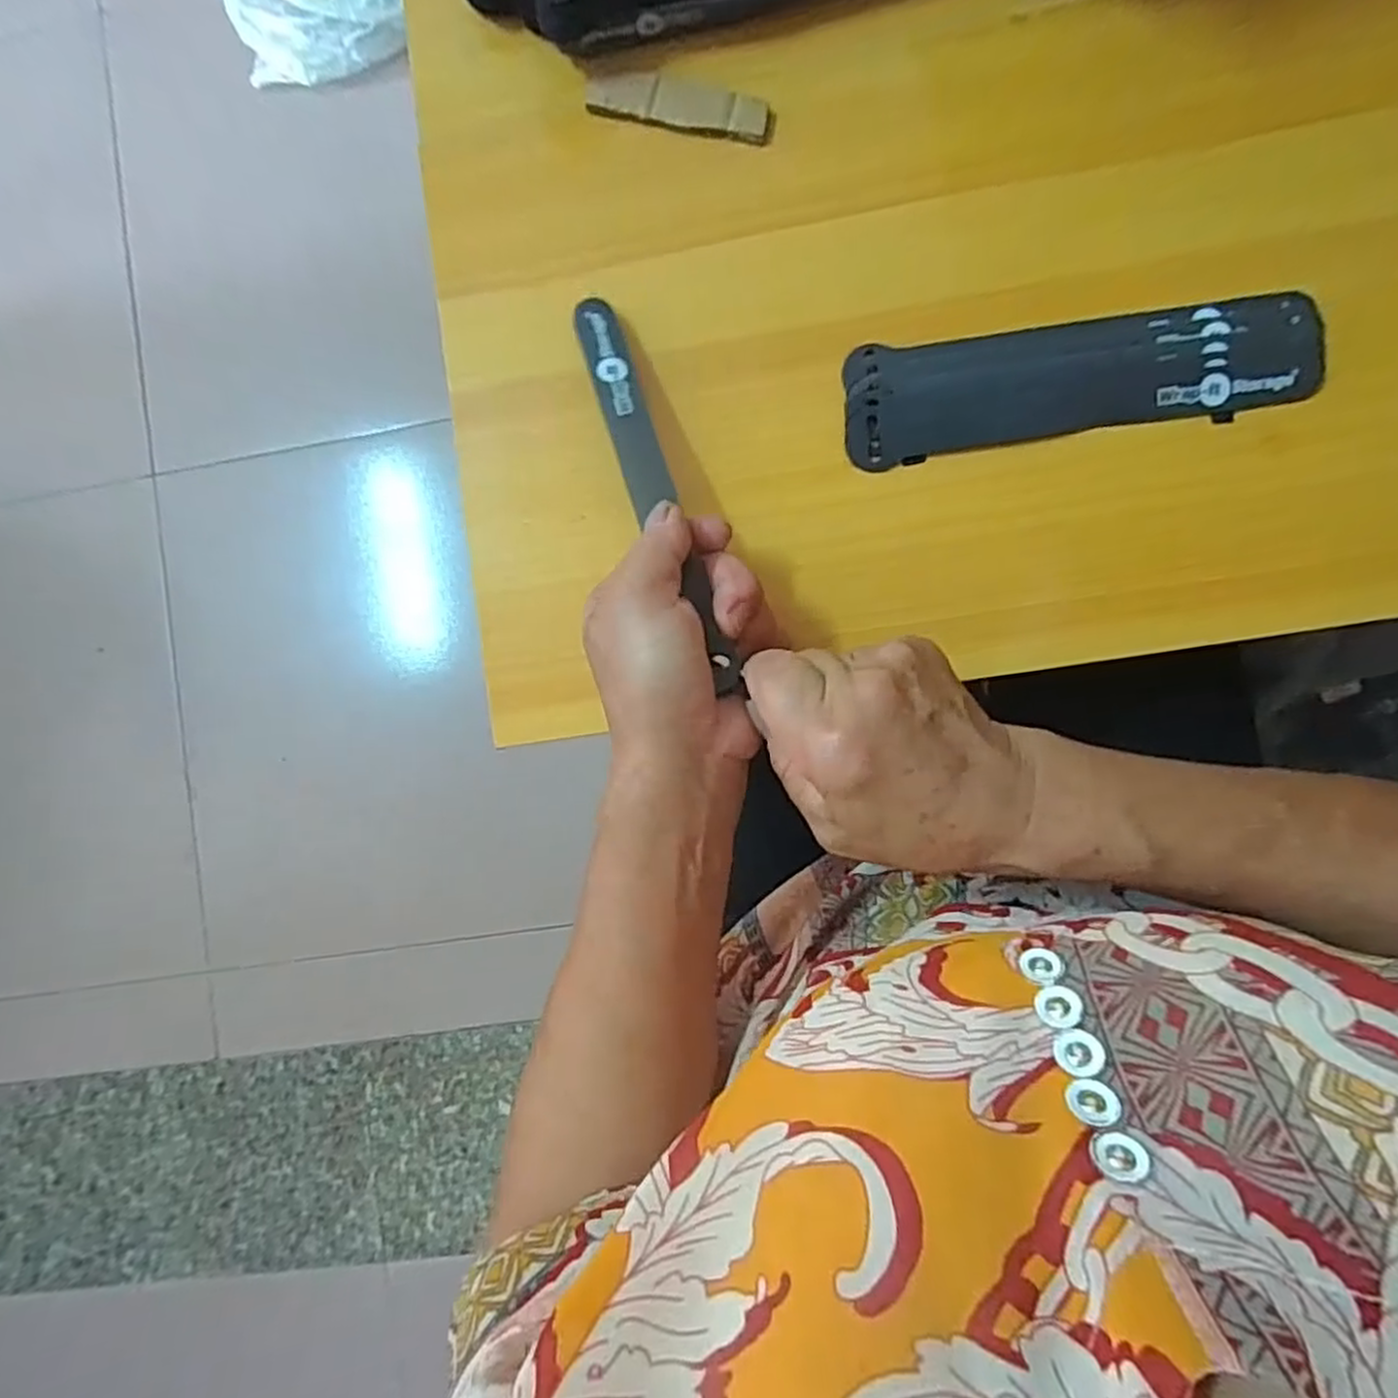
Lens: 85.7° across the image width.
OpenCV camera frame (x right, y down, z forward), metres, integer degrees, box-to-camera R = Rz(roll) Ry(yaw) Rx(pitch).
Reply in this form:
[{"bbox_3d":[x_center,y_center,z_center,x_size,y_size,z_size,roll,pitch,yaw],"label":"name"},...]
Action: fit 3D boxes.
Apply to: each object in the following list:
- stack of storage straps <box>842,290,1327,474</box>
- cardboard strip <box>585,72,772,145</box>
[{"bbox_3d":[0.166,-0.141,0.331,0.198,0.013,0.052,-6,88,4],"label":"stack of storage straps"},{"bbox_3d":[-0.010,-0.276,0.349,0.087,0.004,0.024,17,89,4],"label":"cardboard strip"}]

